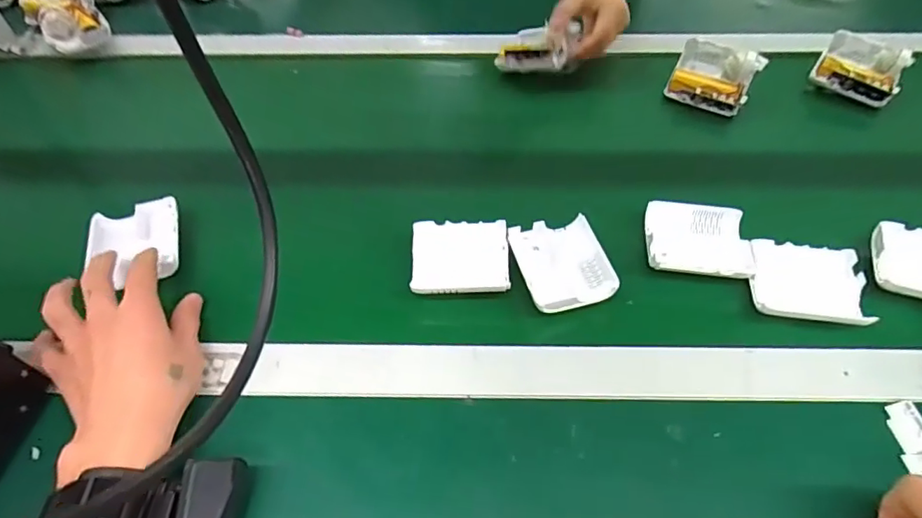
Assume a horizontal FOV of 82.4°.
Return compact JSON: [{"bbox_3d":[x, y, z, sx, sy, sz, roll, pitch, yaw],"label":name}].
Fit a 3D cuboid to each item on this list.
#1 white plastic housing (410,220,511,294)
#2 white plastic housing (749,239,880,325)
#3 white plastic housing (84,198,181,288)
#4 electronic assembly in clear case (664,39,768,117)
[{"bbox_3d":[0.000,-0.002,0.442,0.079,0.014,0.065,1,54,0],"label":"white plastic housing"},{"bbox_3d":[0.276,0.018,0.421,0.078,0.016,0.066,10,55,6],"label":"white plastic housing"},{"bbox_3d":[-0.277,-0.015,0.445,0.069,0.013,0.081,-15,56,-11],"label":"white plastic housing"},{"bbox_3d":[0.276,-0.200,0.580,0.085,0.031,0.071,23,83,23],"label":"electronic assembly in clear case"}]

